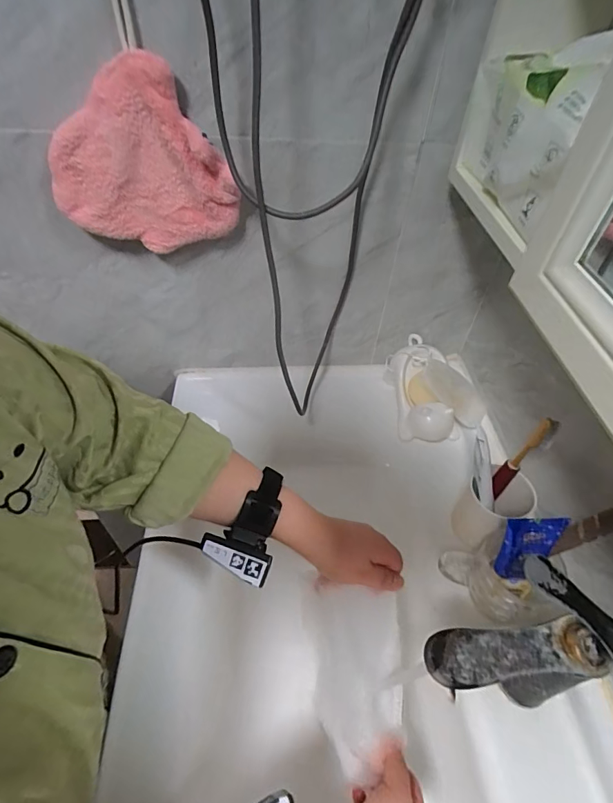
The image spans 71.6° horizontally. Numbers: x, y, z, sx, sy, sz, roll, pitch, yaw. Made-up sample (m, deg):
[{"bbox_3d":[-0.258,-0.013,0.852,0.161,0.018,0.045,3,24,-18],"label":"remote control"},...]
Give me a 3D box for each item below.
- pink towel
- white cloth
[{"bbox_3d":[-0.169,-0.244,0.438,0.182,0.164,0.031,1,49,-3],"label":"pink towel"},{"bbox_3d":[0.051,0.282,0.433,0.080,0.100,0.146,-1,49,-4],"label":"white cloth"}]

